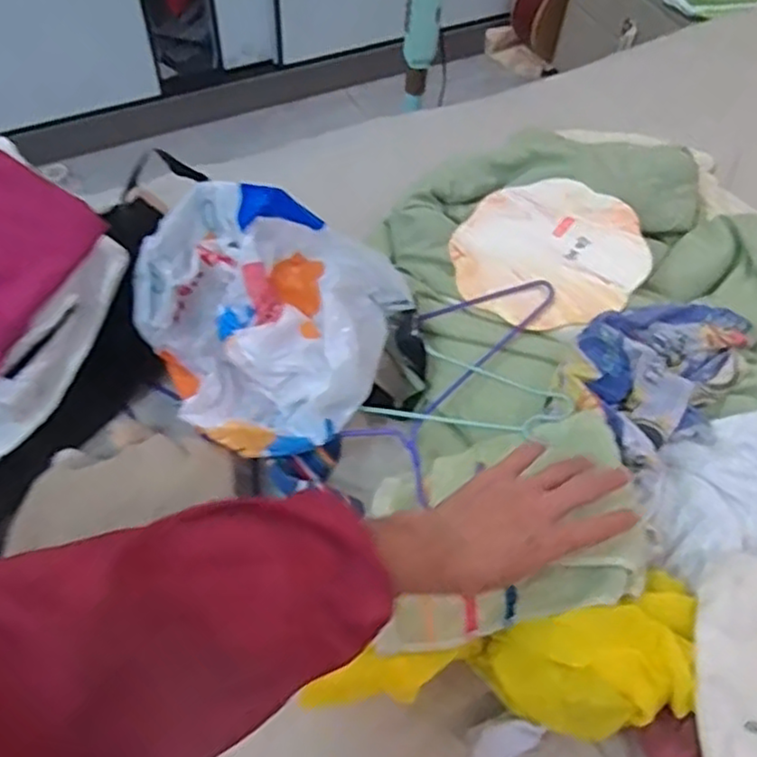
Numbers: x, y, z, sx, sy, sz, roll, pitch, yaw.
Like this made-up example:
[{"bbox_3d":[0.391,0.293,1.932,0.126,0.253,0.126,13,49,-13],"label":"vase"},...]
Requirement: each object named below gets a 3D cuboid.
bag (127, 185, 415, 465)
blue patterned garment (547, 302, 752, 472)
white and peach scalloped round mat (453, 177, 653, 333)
[{"bbox_3d":[-0.115,-0.045,0.660,0.260,0.160,0.204,10,56,3],"label":"bag"},{"bbox_3d":[0.274,-0.019,0.654,0.235,0.055,0.142,-31,63,-22],"label":"blue patterned garment"},{"bbox_3d":[0.184,-0.139,0.765,0.200,0.015,0.195,-5,57,8],"label":"white and peach scalloped round mat"}]

